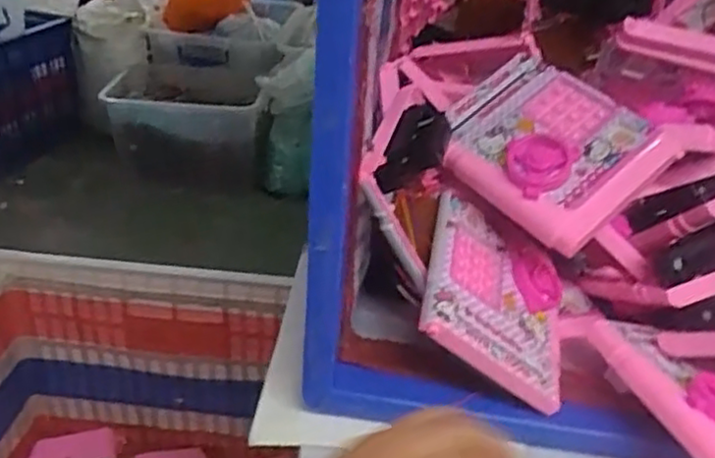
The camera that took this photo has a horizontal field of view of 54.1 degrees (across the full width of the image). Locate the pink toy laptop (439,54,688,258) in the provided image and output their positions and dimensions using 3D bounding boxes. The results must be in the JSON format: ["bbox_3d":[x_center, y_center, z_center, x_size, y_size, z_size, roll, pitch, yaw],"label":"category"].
[{"bbox_3d":[0.150,-0.070,0.557,0.130,0.023,0.159,-38,58,-14],"label":"pink toy laptop"}]

